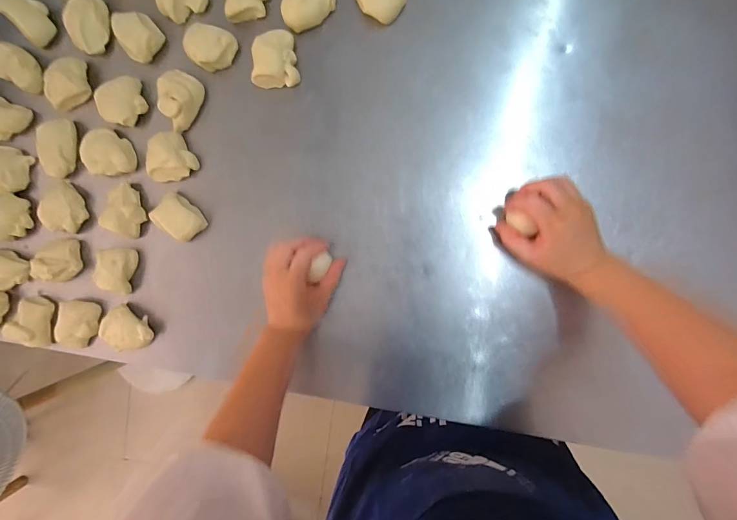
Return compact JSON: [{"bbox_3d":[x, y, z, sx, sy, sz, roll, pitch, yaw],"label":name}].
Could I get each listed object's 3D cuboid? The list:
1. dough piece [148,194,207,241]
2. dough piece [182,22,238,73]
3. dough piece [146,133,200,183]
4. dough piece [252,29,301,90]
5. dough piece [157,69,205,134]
[{"bbox_3d":[-0.266,-0.059,0.513,0.065,0.041,0.054,37,95,2],"label":"dough piece"},{"bbox_3d":[-0.212,-0.288,0.487,0.053,0.036,0.057,0,93,5],"label":"dough piece"},{"bbox_3d":[-0.279,-0.141,0.506,0.065,0.042,0.062,0,93,5],"label":"dough piece"},{"bbox_3d":[-0.122,-0.268,0.483,0.058,0.031,0.069,3,93,4],"label":"dough piece"},{"bbox_3d":[-0.263,-0.219,0.497,0.061,0.041,0.077,22,94,3],"label":"dough piece"}]

